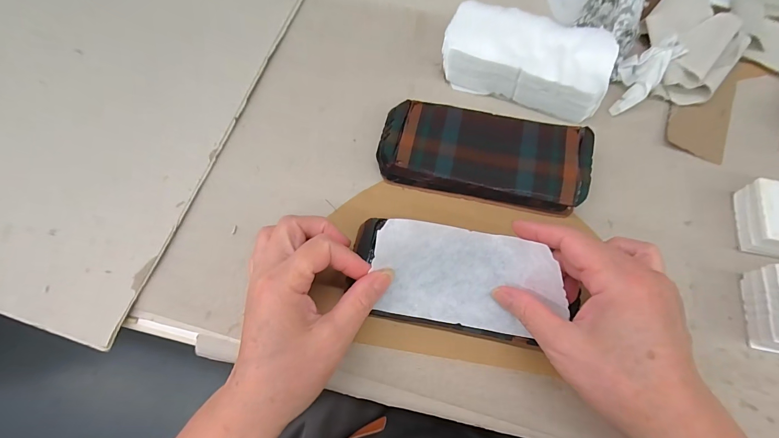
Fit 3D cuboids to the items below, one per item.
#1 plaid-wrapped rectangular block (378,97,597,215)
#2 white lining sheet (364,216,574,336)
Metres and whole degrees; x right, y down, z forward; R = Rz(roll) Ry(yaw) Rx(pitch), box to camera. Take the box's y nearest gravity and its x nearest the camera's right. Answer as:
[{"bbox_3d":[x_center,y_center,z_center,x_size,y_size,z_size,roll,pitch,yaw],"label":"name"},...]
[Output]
[{"bbox_3d":[0.080,-0.056,0.298,0.173,0.027,0.078,11,71,5],"label":"plaid-wrapped rectangular block"},{"bbox_3d":[0.052,0.037,0.239,0.122,0.042,0.067,9,70,5],"label":"white lining sheet"}]

